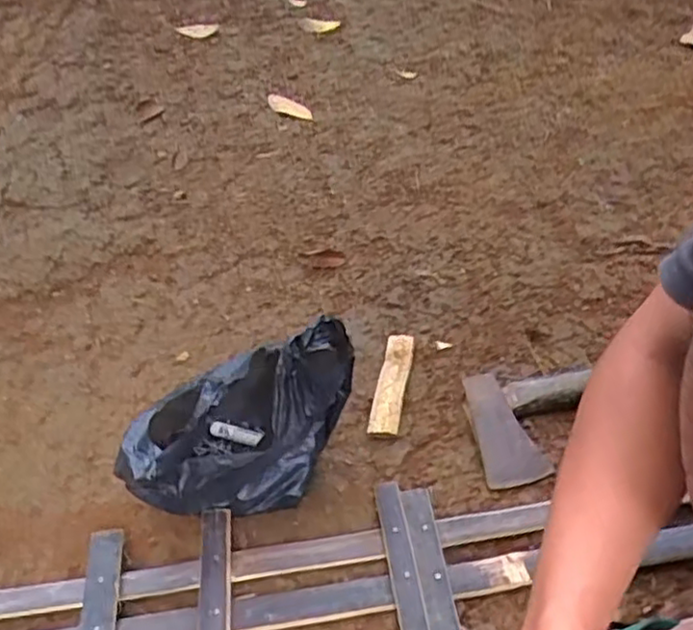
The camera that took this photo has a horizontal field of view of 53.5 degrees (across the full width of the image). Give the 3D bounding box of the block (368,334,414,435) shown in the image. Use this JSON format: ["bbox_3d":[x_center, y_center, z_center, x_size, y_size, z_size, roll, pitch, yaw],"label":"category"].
[{"bbox_3d":[0.052,0.074,0.767,0.030,0.015,0.141,7,45,10],"label":"block"}]

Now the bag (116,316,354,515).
[{"bbox_3d":[-0.095,0.095,0.626,0.203,0.199,0.128,-9,44,-6],"label":"bag"}]

